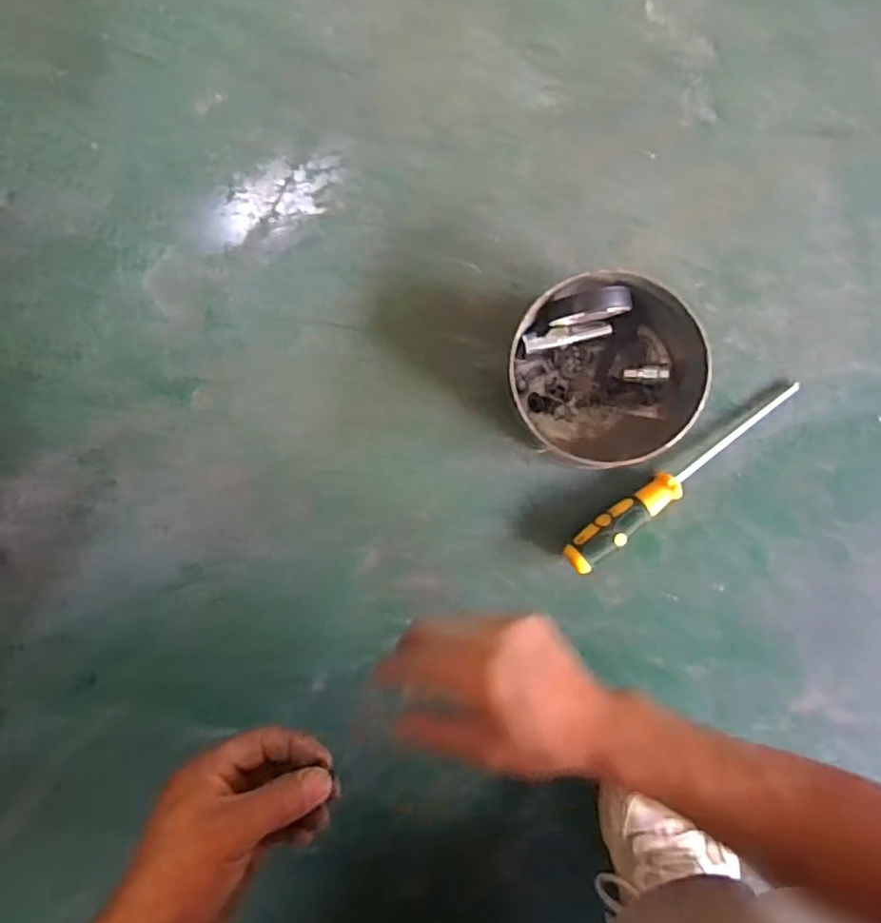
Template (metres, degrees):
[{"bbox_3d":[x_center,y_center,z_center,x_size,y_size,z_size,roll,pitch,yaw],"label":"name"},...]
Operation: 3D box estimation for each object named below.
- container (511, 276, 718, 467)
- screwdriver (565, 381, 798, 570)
[{"bbox_3d":[0.136,-0.072,0.516,0.143,0.067,0.144,0,86,2],"label":"container"},{"bbox_3d":[0.208,0.010,0.530,0.245,0.025,0.030,-36,86,-1],"label":"screwdriver"}]

